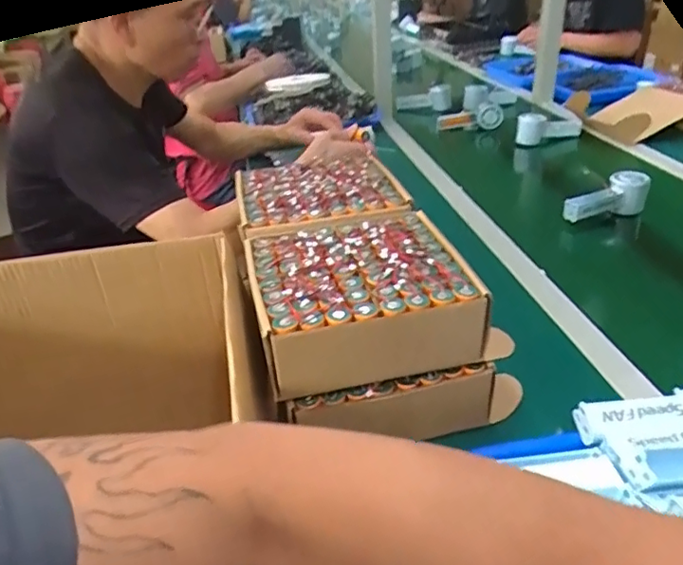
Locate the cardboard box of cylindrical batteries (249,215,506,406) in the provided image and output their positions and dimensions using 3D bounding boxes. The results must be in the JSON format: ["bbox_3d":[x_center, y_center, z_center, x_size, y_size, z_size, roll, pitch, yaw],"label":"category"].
[{"bbox_3d":[0.021,0.007,0.569,0.210,0.079,0.198,-10,32,-11],"label":"cardboard box of cylindrical batteries"}]

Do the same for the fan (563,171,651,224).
[{"bbox_3d":[0.424,-0.132,0.917,0.143,0.059,0.060,-17,34,-22],"label":"fan"}]

